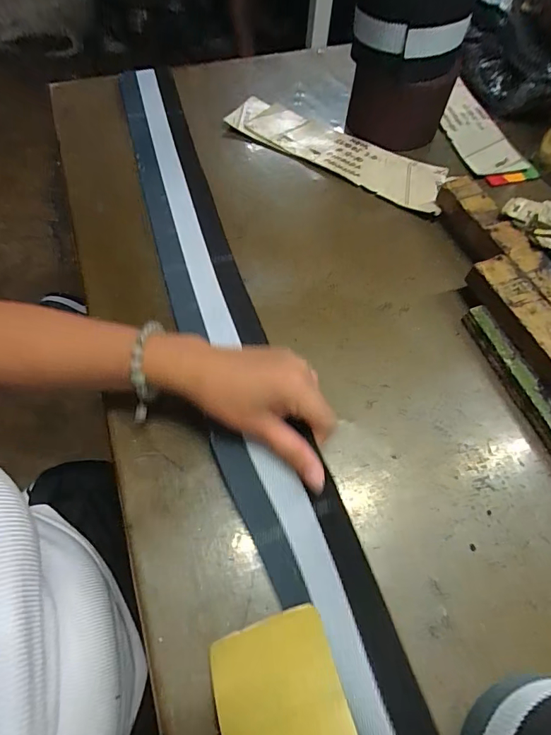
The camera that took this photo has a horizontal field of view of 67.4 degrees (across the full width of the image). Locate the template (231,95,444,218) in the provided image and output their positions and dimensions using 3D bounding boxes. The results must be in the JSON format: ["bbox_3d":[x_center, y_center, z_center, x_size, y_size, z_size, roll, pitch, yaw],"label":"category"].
[{"bbox_3d":[0.076,-0.280,0.537,0.300,0.019,0.076,30,63,14],"label":"template"}]

